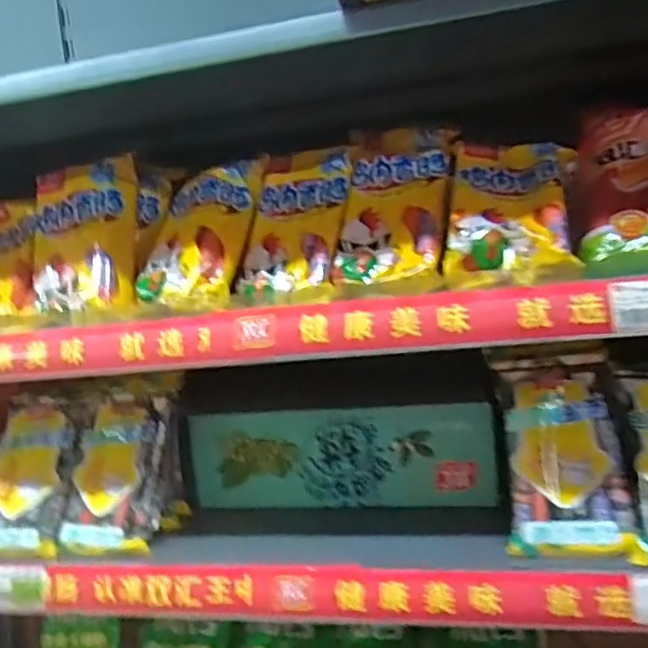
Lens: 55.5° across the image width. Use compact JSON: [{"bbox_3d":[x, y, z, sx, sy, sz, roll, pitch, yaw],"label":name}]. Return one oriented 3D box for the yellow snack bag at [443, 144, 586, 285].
[{"bbox_3d":[0.180,-0.111,0.592,0.109,0.045,0.192,1,44,15],"label":"yellow snack bag"}]

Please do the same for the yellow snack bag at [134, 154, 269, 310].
[{"bbox_3d":[-0.132,-0.098,0.661,0.104,0.191,0.040,0,-29,14],"label":"yellow snack bag"}]

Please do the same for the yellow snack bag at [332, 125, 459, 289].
[{"bbox_3d":[0.073,-0.126,0.635,0.109,0.201,0.021,0,-29,21],"label":"yellow snack bag"}]

